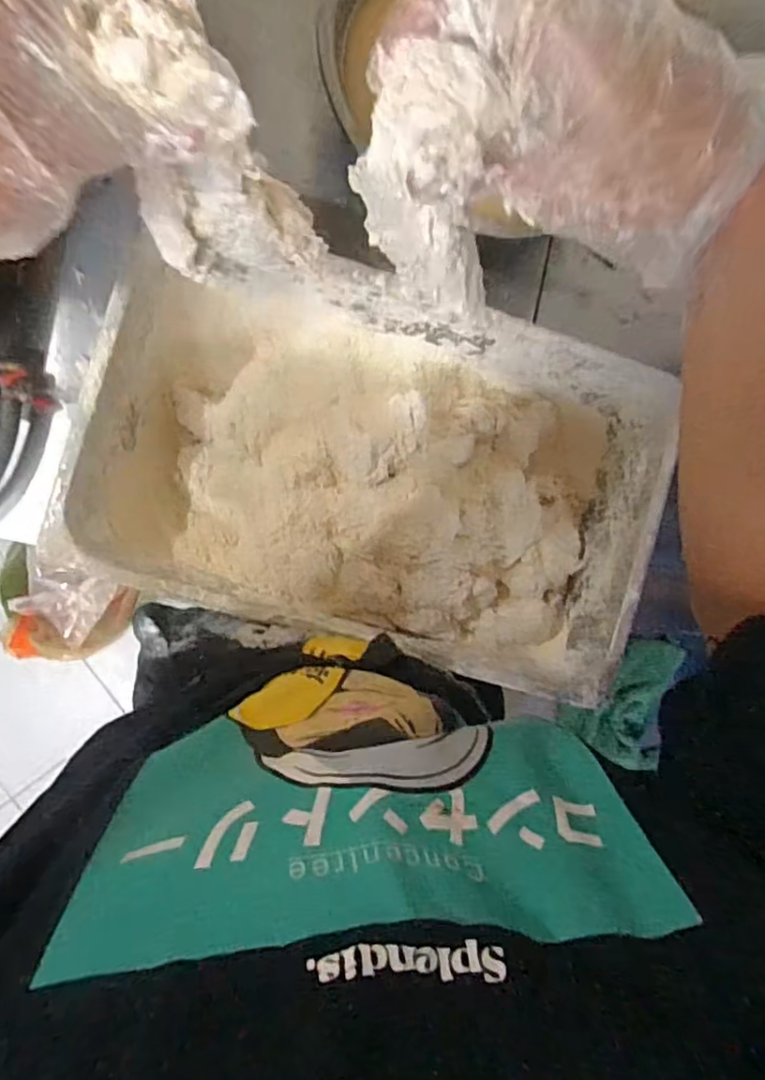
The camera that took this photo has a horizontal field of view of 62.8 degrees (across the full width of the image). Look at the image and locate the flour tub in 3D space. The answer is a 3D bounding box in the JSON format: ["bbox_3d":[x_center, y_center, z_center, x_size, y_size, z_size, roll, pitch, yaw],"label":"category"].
[{"bbox_3d":[-0.007,-0.069,0.625,0.516,0.138,0.315,16,88,-8],"label":"flour tub"}]

